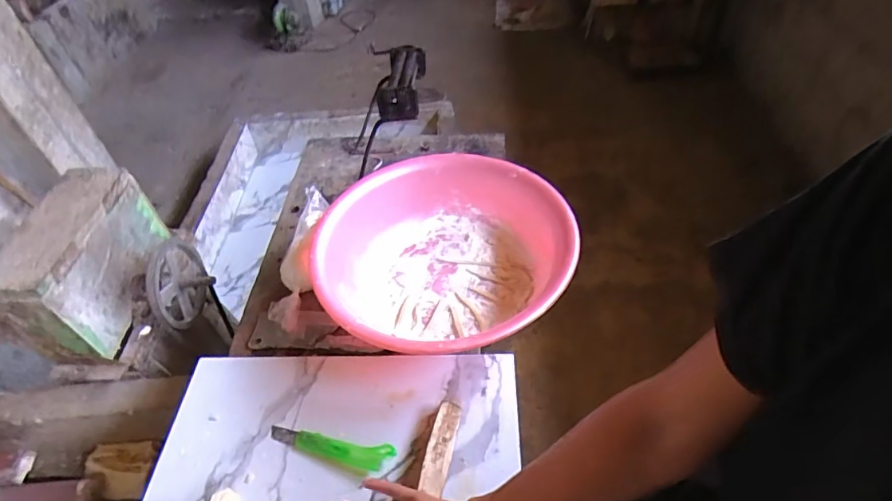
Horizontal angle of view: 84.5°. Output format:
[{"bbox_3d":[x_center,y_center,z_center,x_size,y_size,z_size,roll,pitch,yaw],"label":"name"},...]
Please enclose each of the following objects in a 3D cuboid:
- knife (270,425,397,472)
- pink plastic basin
[{"bbox_3d":[-0.160,0.266,0.671,0.183,0.016,0.032,8,48,13],"label":"knife"},{"bbox_3d":[0.002,0.006,0.838,0.409,0.149,0.414,-2,50,3],"label":"pink plastic basin"}]

